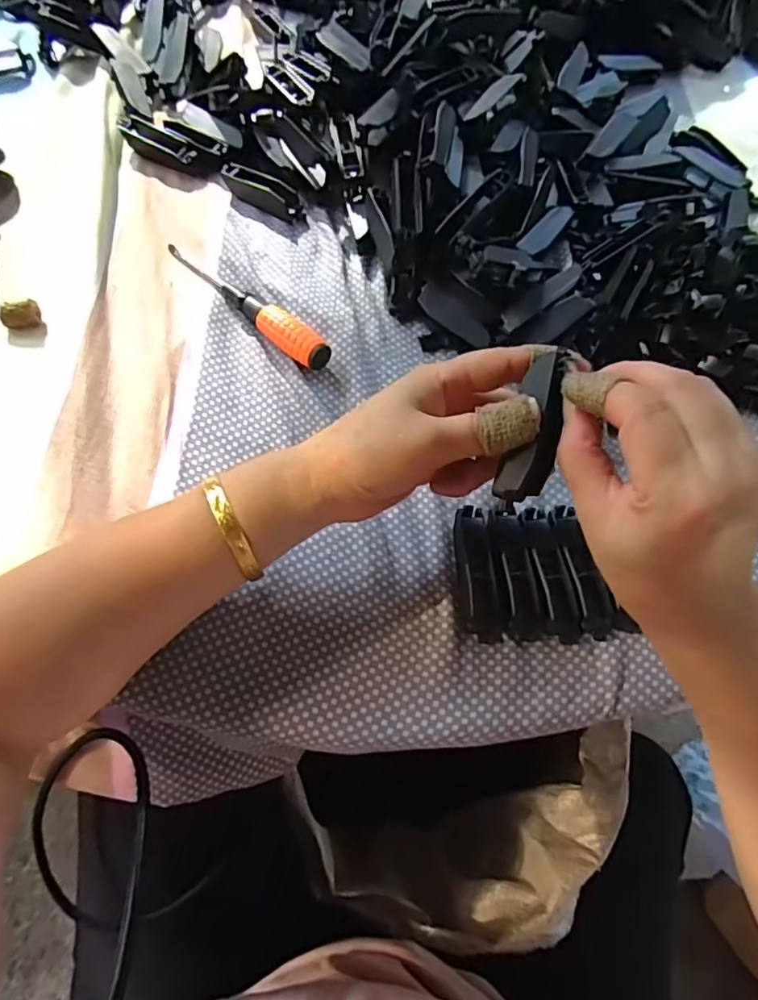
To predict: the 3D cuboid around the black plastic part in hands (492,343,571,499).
[{"bbox_3d":[0.072,-0.033,0.257,0.021,0.013,0.070,13,98,5],"label":"black plastic part in hands"}]

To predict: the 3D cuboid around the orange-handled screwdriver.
[{"bbox_3d":[-0.094,-0.137,0.386,0.152,0.017,0.025,37,70,15],"label":"orange-handled screwdriver"}]

